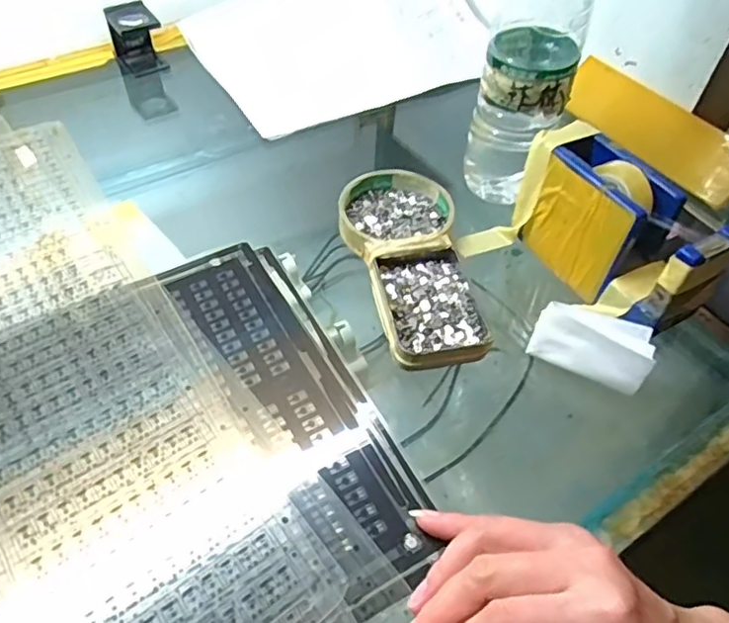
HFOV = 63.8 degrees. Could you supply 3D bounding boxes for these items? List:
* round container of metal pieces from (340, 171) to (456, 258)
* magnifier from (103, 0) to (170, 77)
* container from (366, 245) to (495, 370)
[{"bbox_3d":[0.020,-0.070,0.431,0.080,0.019,0.082,1,50,-1],"label":"round container of metal pieces"},{"bbox_3d":[-0.223,-0.265,0.576,0.042,0.060,0.037,-22,54,-19],"label":"magnifier"},{"bbox_3d":[0.042,-0.004,0.380,0.065,0.016,0.093,-7,50,-8],"label":"container"}]

